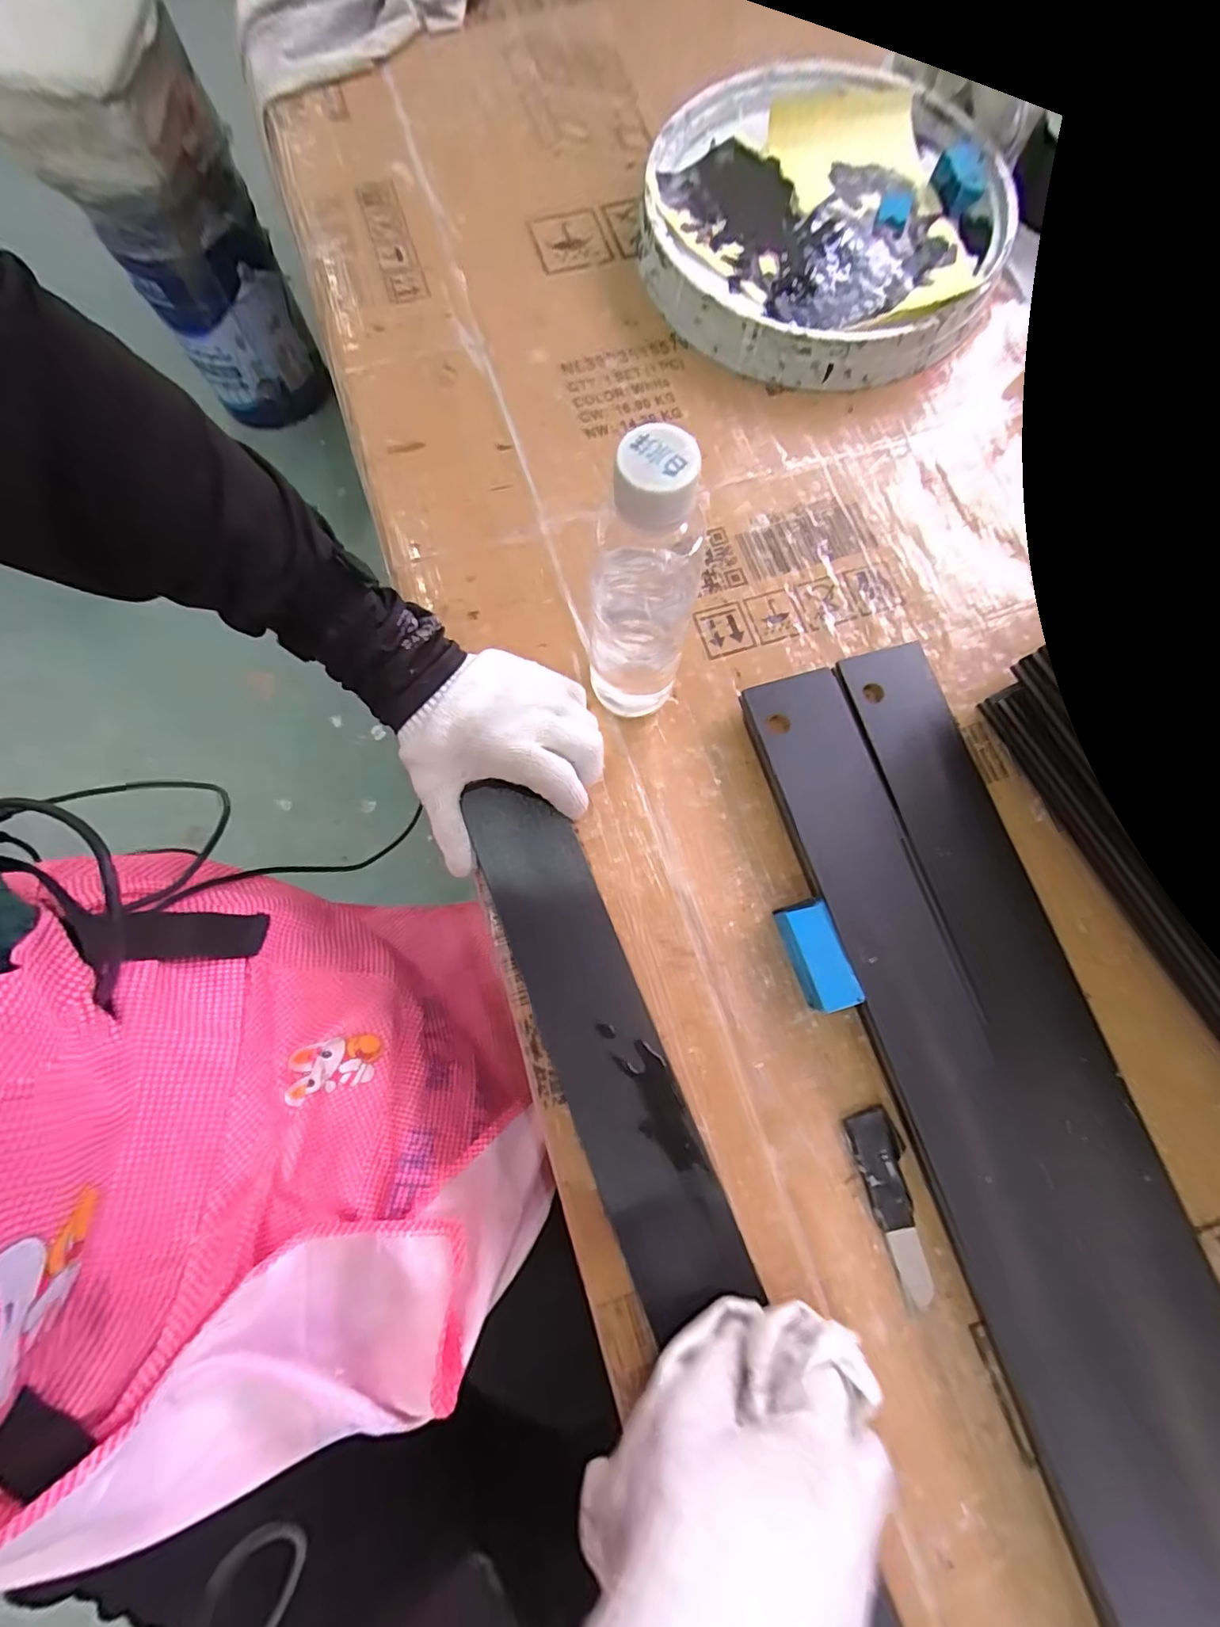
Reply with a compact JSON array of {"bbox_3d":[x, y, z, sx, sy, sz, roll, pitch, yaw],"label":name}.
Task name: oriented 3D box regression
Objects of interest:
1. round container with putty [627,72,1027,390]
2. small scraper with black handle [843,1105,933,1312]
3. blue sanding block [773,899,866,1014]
[{"bbox_3d":[0.175,-0.482,0.458,0.274,0.053,0.292,0,76,1],"label":"round container with putty"},{"bbox_3d":[0.160,0.218,0.310,0.026,0.005,0.096,-15,76,-3],"label":"small scraper with black handle"},{"bbox_3d":[0.120,0.084,0.330,0.029,0.025,0.061,-18,77,-3],"label":"blue sanding block"}]

